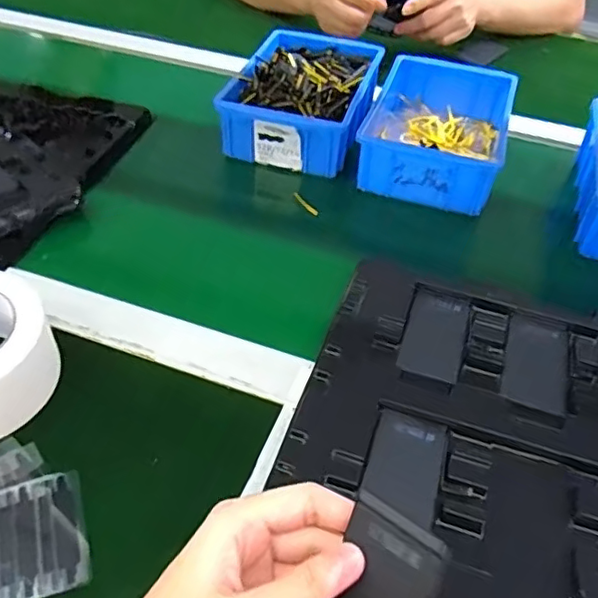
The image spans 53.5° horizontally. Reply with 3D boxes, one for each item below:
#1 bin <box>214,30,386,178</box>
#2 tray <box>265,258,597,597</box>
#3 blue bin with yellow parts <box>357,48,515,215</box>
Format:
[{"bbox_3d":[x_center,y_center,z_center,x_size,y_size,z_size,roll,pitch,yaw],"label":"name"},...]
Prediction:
[{"bbox_3d":[0.009,-0.225,0.660,0.138,0.060,0.201,14,46,9],"label":"bin"},{"bbox_3d":[0.114,0.080,0.385,0.220,0.019,0.268,15,46,10],"label":"tray"},{"bbox_3d":[0.144,-0.183,0.626,0.136,0.056,0.206,15,46,10],"label":"blue bin with yellow parts"}]

